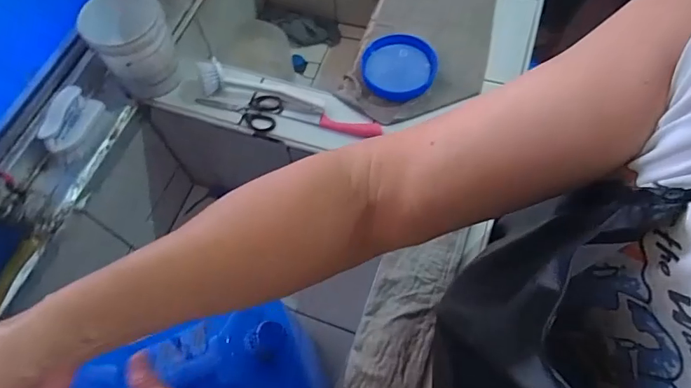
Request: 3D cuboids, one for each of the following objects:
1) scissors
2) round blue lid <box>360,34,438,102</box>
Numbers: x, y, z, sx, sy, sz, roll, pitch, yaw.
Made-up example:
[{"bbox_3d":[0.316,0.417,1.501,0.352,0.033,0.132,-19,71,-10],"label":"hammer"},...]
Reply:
[{"bbox_3d":[-0.174,-0.143,0.741,0.139,0.017,0.062,16,66,9],"label":"scissors"},{"bbox_3d":[0.090,-0.212,0.751,0.120,0.024,0.125,-1,64,2],"label":"round blue lid"}]

